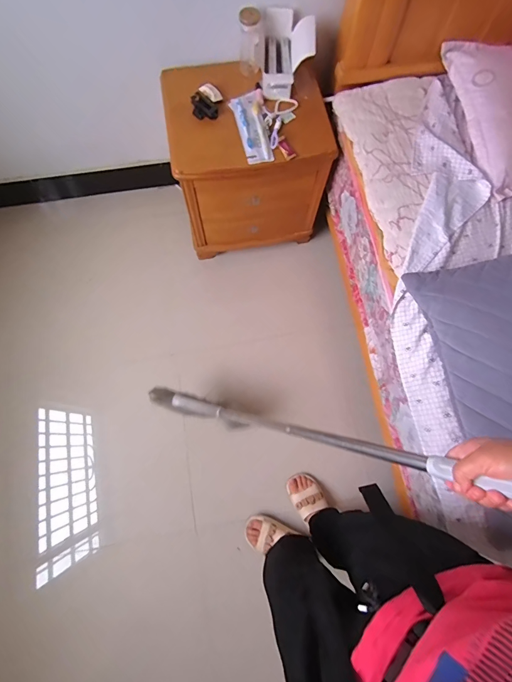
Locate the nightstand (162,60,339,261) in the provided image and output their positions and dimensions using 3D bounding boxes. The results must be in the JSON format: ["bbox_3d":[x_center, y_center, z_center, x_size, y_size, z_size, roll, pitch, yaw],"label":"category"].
[{"bbox_3d":[-0.027,-0.599,1.219,0.460,0.483,0.348,-9,75,-3],"label":"nightstand"}]

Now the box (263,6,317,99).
[{"bbox_3d":[0.092,-0.794,0.989,0.139,0.115,0.211,3,75,0],"label":"box"}]

